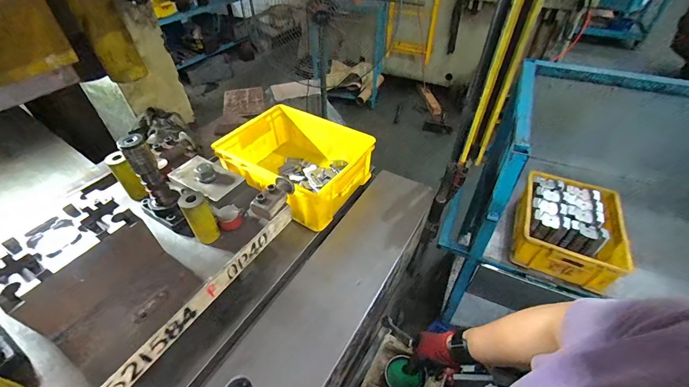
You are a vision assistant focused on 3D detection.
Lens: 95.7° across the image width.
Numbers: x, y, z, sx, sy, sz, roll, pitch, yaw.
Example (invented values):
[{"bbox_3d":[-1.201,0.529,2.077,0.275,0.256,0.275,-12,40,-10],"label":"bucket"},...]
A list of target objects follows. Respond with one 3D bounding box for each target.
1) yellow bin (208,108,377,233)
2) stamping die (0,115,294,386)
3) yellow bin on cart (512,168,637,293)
[{"bbox_3d":[-0.125,-0.078,0.835,0.343,0.151,0.268,26,50,25],"label":"yellow bin"},{"bbox_3d":[-0.402,0.092,0.468,0.331,0.195,0.605,23,49,22],"label":"stamping die"},{"bbox_3d":[0.686,0.102,0.975,0.272,0.130,0.337,18,47,19],"label":"yellow bin on cart"}]

